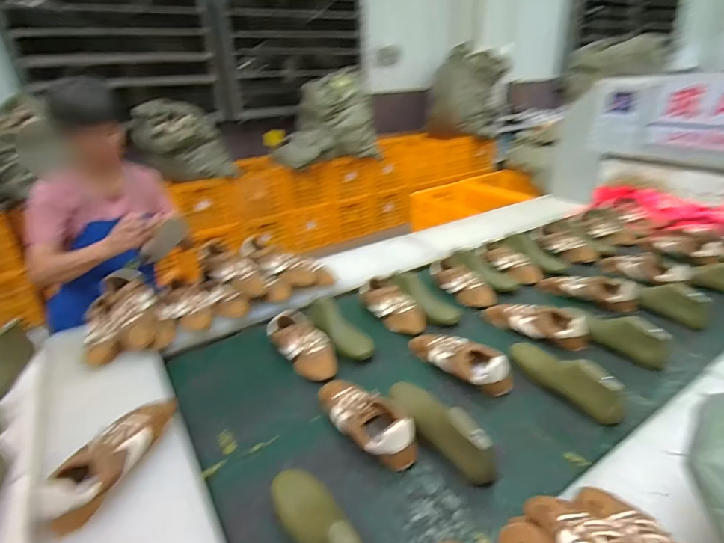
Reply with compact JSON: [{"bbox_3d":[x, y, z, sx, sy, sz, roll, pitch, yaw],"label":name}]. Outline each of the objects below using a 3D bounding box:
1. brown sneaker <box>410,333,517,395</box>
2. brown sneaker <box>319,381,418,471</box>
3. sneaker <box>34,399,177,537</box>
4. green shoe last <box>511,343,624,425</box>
[{"bbox_3d":[0.229,0.202,1.003,0.262,0.079,0.101,23,37,39],"label":"brown sneaker"},{"bbox_3d":[0.000,0.282,0.853,0.104,0.059,0.268,-21,33,-32],"label":"brown sneaker"},{"bbox_3d":[-0.431,0.316,0.733,0.079,0.063,0.269,6,28,15],"label":"sneaker"},{"bbox_3d":[0.437,0.219,0.921,0.067,0.079,0.268,-19,32,-29],"label":"green shoe last"}]

